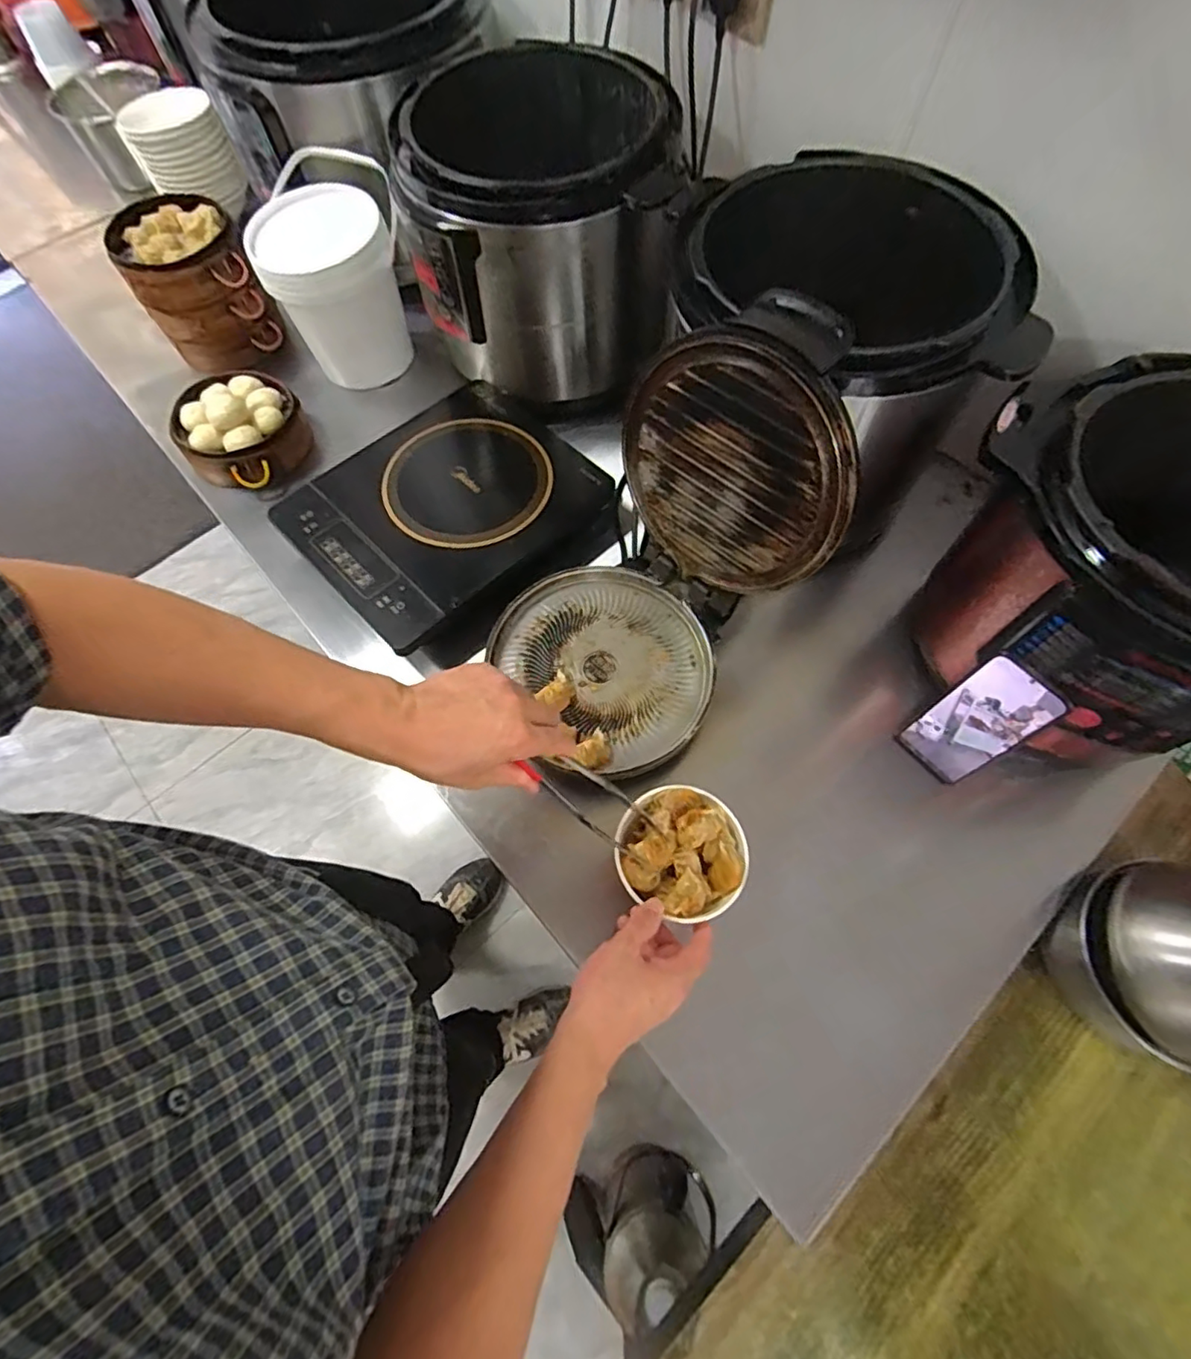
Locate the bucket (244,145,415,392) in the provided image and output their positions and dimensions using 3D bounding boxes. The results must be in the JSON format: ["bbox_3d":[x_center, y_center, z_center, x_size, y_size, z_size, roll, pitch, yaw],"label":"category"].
[{"bbox_3d":[-0.362,-0.573,0.853,0.193,0.197,0.213,-20,68,-6],"label":"bucket"}]

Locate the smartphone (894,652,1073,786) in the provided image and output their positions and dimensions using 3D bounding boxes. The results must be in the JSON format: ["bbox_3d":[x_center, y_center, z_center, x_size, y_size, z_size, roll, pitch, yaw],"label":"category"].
[{"bbox_3d":[0.370,0.043,0.576,0.007,0.157,0.073,-28,67,-31],"label":"smartphone"}]

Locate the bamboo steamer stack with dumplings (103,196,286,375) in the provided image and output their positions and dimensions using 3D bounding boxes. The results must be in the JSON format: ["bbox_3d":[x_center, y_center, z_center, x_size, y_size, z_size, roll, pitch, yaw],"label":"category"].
[{"bbox_3d":[-0.587,-0.580,0.884,0.162,0.158,0.181,-37,71,-13],"label":"bamboo steamer stack with dumplings"}]

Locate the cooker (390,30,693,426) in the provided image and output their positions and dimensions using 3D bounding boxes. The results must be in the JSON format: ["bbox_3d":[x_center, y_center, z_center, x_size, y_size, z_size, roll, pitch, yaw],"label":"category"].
[{"bbox_3d":[-0.068,-0.599,0.796,0.317,0.263,0.349,-6,67,0],"label":"cooker"}]

